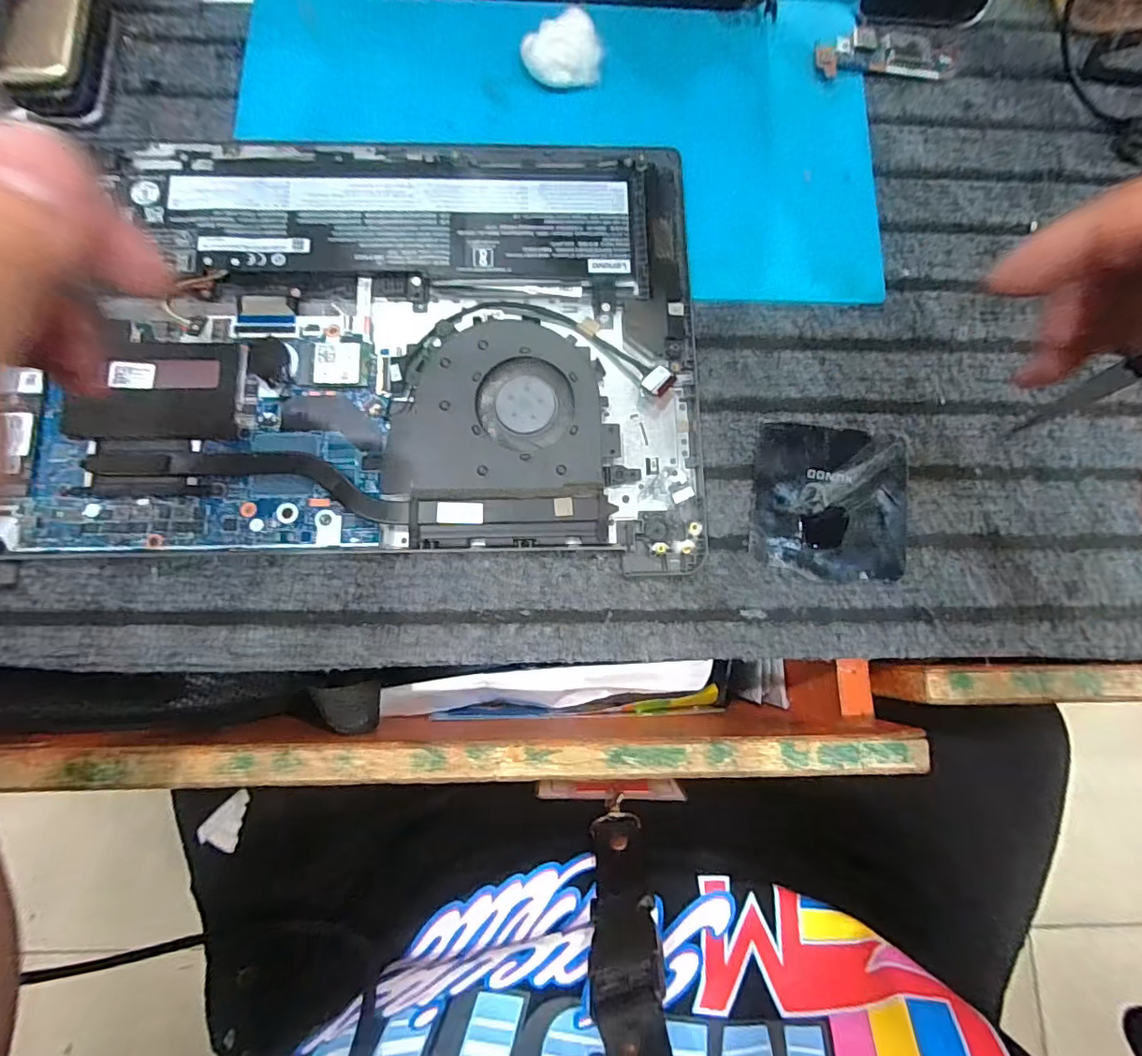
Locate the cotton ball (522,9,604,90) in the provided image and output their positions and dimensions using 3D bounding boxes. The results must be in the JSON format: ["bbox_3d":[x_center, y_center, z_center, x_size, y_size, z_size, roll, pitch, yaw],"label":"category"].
[{"bbox_3d":[-0.004,-0.254,0.294,0.039,0.023,0.028,-26,83,-7],"label":"cotton ball"}]

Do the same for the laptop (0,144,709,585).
[{"bbox_3d":[-0.093,-0.094,0.269,0.310,0.013,0.218,1,81,-3],"label":"laptop"}]

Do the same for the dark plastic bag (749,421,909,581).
[{"bbox_3d":[0.130,-0.014,0.270,0.077,0.004,0.077,8,80,-2],"label":"dark plastic bag"}]

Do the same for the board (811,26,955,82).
[{"bbox_3d":[0.182,-0.274,0.314,0.082,0.004,0.028,-4,81,-4],"label":"board"}]

